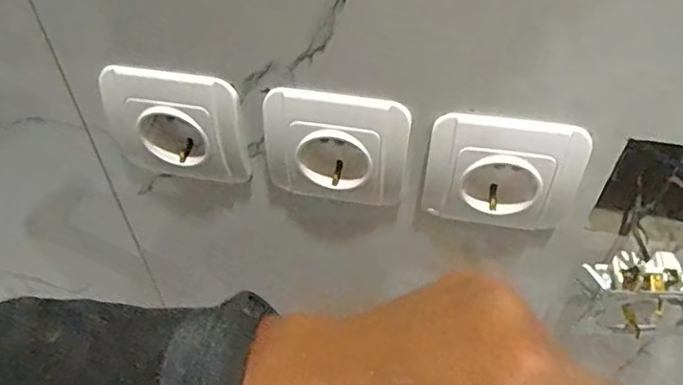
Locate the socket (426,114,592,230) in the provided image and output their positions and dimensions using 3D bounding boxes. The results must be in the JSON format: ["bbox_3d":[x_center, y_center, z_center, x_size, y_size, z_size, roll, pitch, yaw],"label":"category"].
[{"bbox_3d":[0.087,-0.011,0.312,0.077,0.072,0.022,6,48,5],"label":"socket"}]

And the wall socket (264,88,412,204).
[{"bbox_3d":[-0.002,-0.028,0.323,0.077,0.073,0.023,8,49,6],"label":"wall socket"}]

